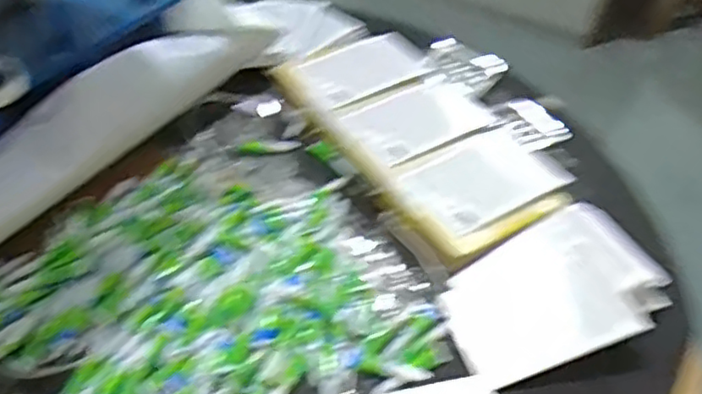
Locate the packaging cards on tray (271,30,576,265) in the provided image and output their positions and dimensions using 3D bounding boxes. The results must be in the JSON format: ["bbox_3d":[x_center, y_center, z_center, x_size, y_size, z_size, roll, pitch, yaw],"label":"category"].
[{"bbox_3d":[0.090,-0.095,0.878,0.233,0.032,0.429,-24,50,-25],"label":"packaging cards on tray"}]

